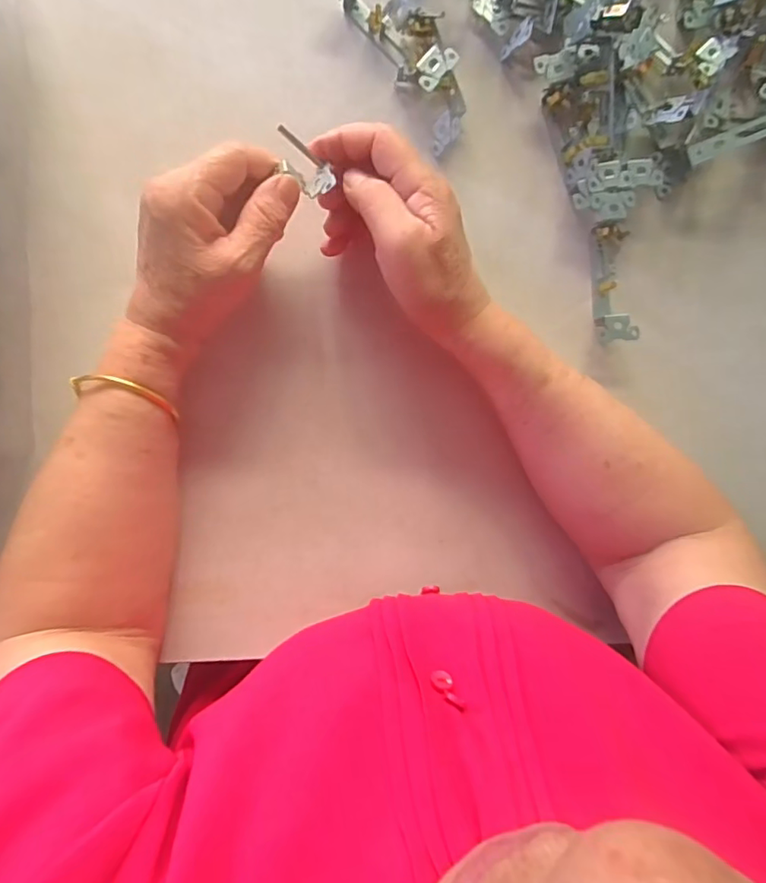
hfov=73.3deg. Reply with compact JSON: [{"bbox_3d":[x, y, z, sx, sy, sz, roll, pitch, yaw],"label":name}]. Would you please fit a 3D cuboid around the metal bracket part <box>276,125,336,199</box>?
[{"bbox_3d":[-0.051,-0.170,0.316,0.021,0.016,0.043,-45,97,-1],"label":"metal bracket part"}]

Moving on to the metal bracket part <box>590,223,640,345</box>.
[{"bbox_3d":[0.172,-0.118,0.387,0.026,0.022,0.085,-2,94,-5],"label":"metal bracket part"}]

